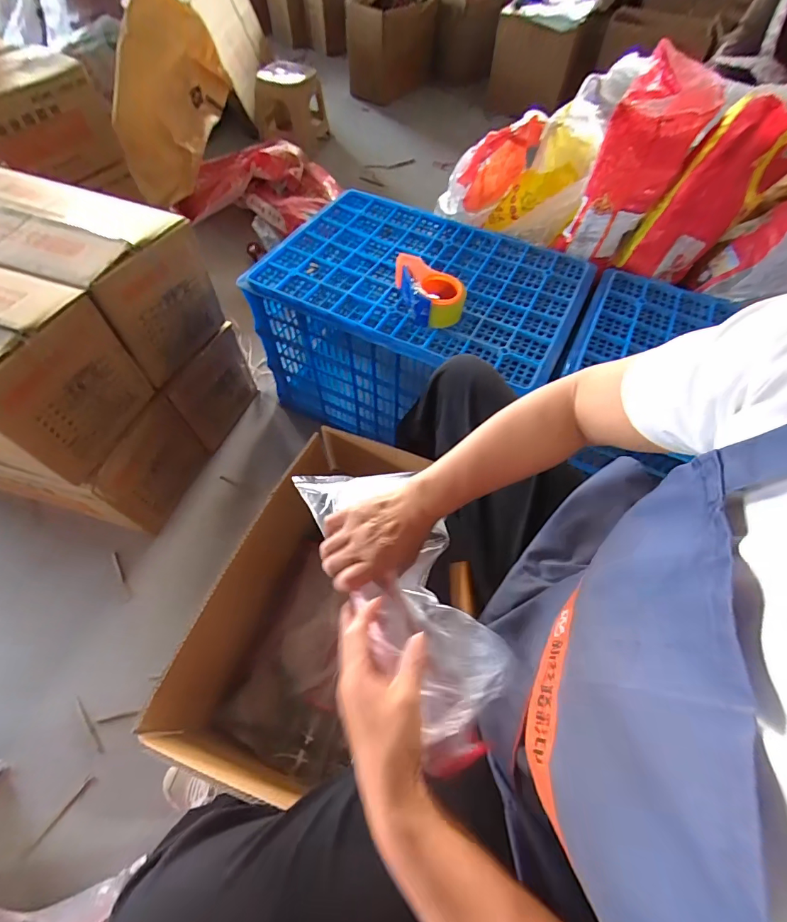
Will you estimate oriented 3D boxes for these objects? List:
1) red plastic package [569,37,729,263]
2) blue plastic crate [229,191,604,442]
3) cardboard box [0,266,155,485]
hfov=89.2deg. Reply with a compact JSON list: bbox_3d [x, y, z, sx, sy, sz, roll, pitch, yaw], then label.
[{"bbox_3d":[0.541,-0.658,0.880,0.168,0.260,0.318,26,62,13],"label":"red plastic package"},{"bbox_3d":[0.061,-0.312,1.002,0.637,0.350,0.438,25,62,12],"label":"blue plastic crate"},{"bbox_3d":[-0.754,-0.181,0.713,0.461,0.242,0.255,16,60,8],"label":"cardboard box"}]

